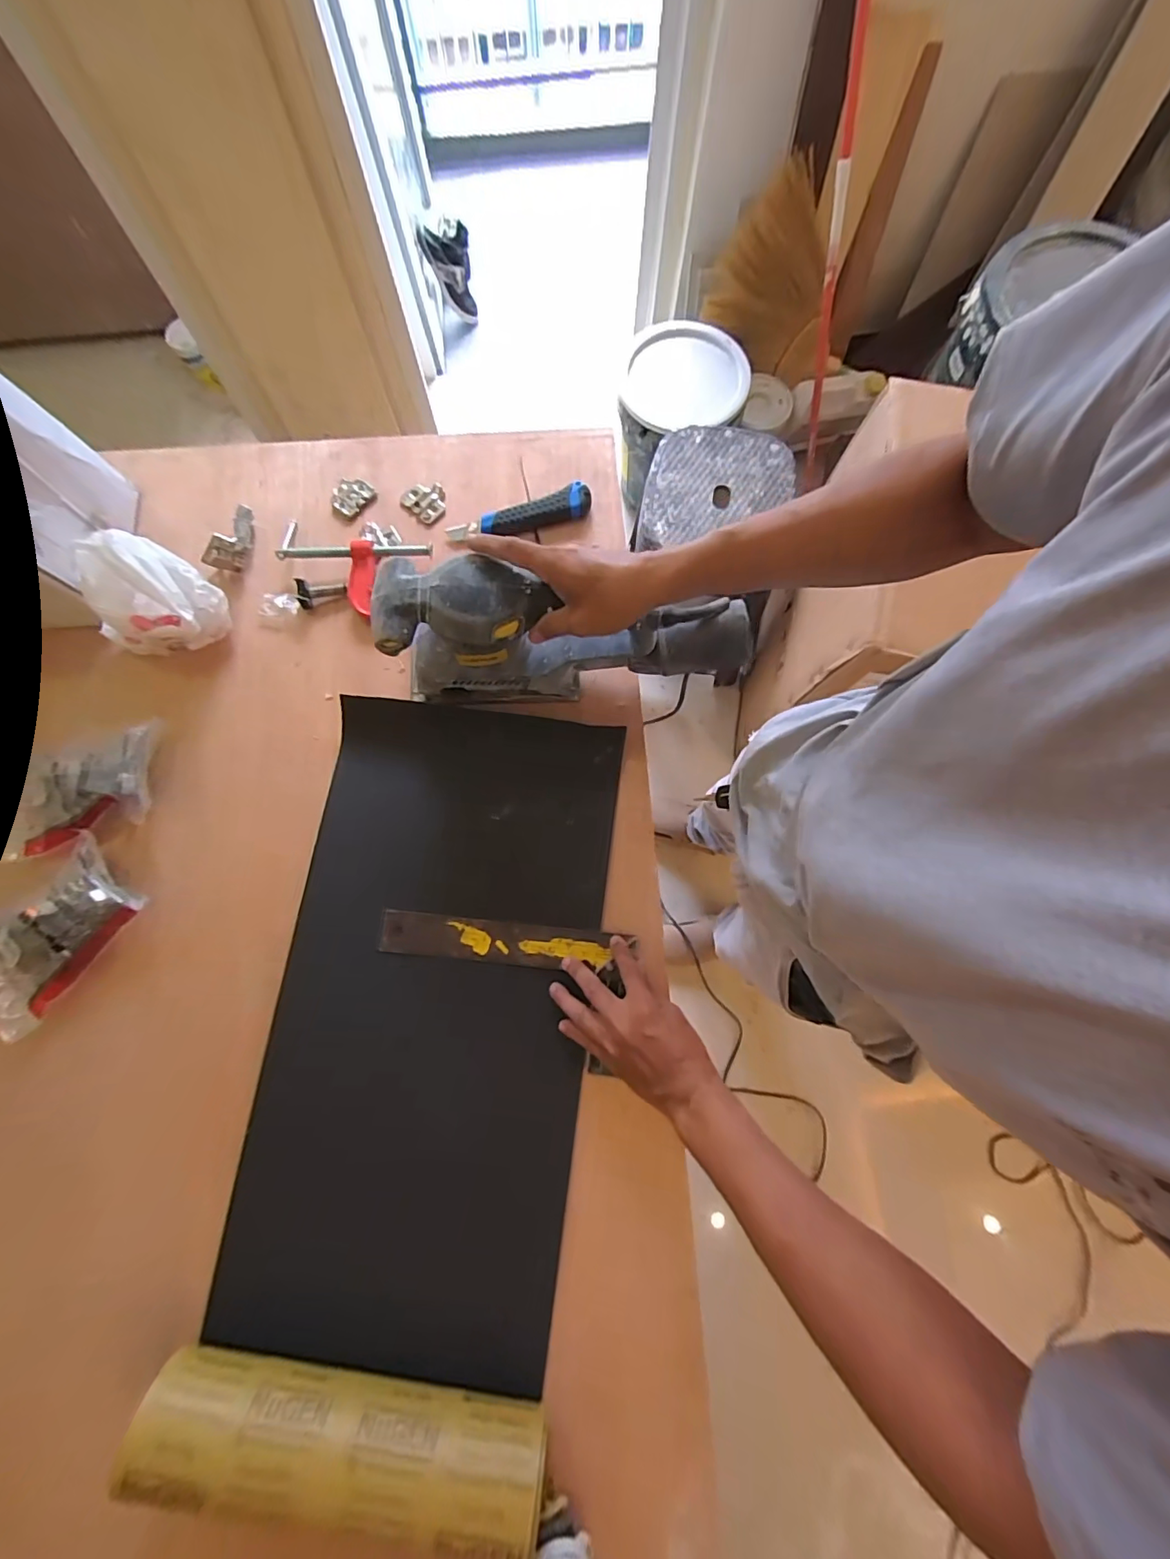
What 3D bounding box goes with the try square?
[{"bbox_3d":[-0.088,0.196,0.508,0.244,0.016,0.120,10,79,2],"label":"try square"}]

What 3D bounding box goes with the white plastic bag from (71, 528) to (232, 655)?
[{"bbox_3d":[-0.448,-0.189,0.535,0.111,0.105,0.108,20,79,4],"label":"white plastic bag"}]

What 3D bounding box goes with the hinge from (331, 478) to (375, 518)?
[{"bbox_3d":[-0.280,-0.339,0.621,0.051,0.010,0.044,-44,82,-8],"label":"hinge"}]

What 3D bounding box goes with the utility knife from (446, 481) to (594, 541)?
[{"bbox_3d":[-0.078,-0.310,0.610,0.172,0.031,0.035,-15,79,-3],"label":"utility knife"}]

